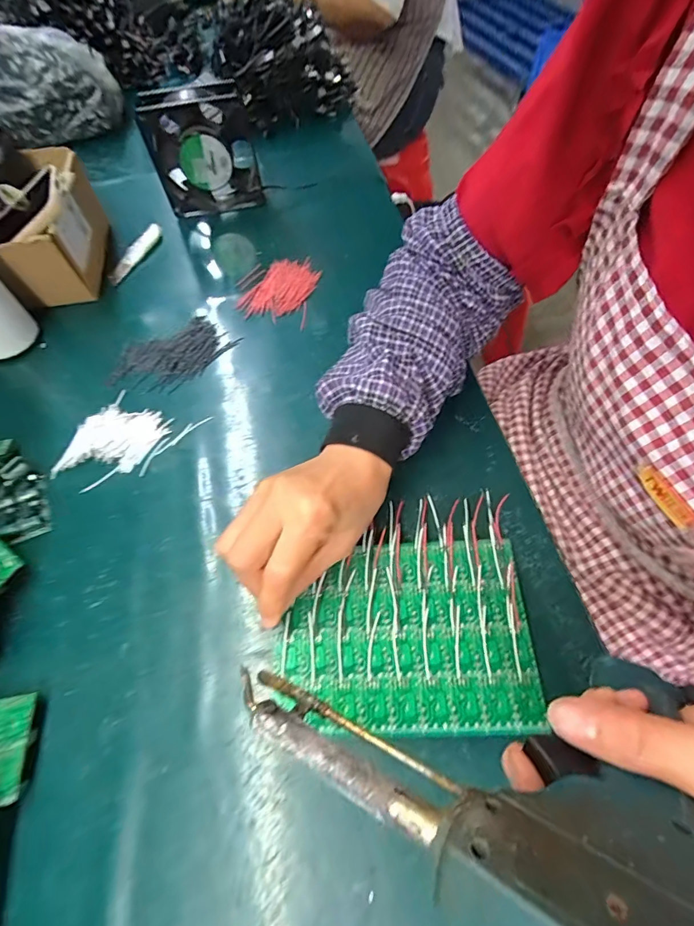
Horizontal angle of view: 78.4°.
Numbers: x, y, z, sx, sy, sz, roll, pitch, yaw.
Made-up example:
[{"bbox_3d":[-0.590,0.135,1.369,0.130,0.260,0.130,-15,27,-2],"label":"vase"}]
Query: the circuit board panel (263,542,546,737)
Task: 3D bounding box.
[{"bbox_3d":[0.038,0.111,0.285,0.162,0.005,0.118,-3,60,1],"label":"circuit board panel"}]

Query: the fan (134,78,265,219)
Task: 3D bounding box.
[{"bbox_3d":[-0.169,-0.366,0.503,0.116,0.123,0.039,-17,61,-6],"label":"fan"}]

